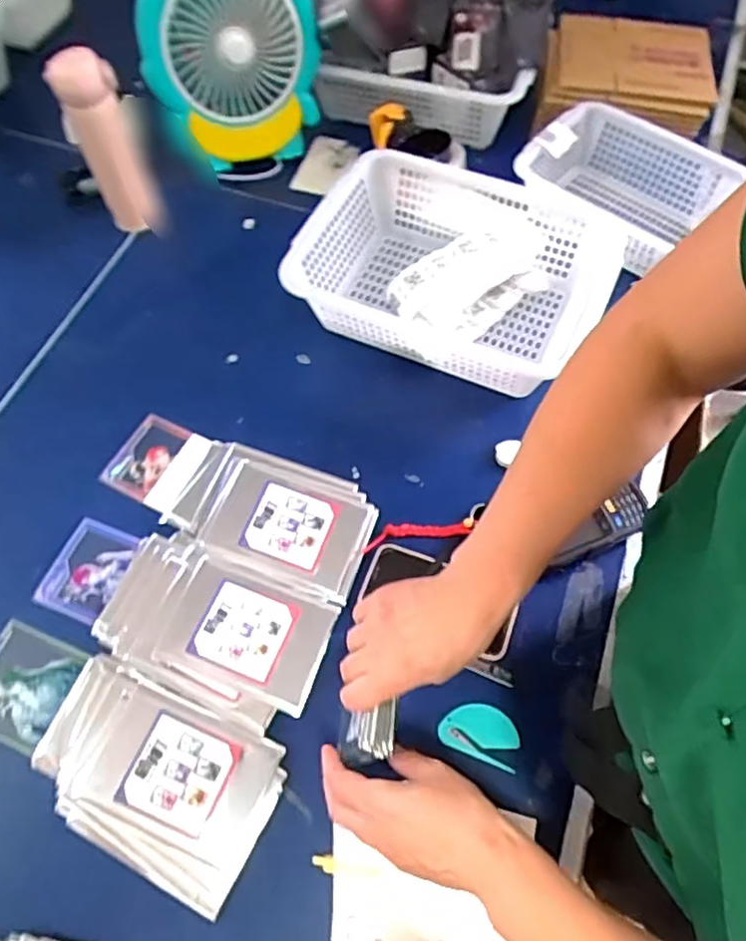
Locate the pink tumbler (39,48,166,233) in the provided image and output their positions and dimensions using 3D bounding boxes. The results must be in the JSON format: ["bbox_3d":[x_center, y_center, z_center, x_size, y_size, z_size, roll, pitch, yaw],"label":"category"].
[{"bbox_3d":[-0.339,-0.412,0.821,0.073,0.215,0.061,-38,68,-18],"label":"pink tumbler"}]

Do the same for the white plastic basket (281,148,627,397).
[{"bbox_3d":[0.098,-0.239,0.790,0.361,0.096,0.251,16,63,9],"label":"white plastic basket"}]

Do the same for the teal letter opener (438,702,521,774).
[{"bbox_3d":[0.099,0.240,0.591,0.071,0.008,0.048,18,63,10],"label":"teal letter opener"}]

